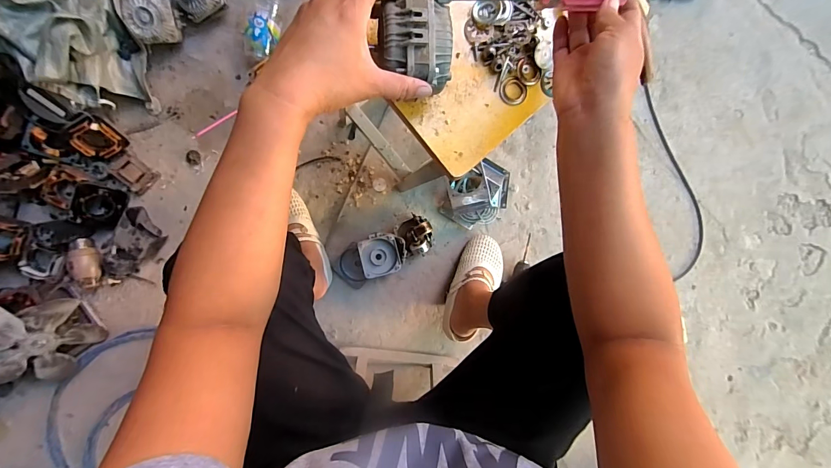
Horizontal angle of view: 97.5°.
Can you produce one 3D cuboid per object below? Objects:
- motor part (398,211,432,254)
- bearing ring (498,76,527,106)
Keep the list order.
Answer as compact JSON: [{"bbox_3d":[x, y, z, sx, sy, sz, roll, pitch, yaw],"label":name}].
[{"bbox_3d":[0.002,0.002,0.853,0.076,0.049,0.082,0,94,-7],"label":"motor part"},{"bbox_3d":[0.116,-0.169,0.431,0.035,0.007,0.032,0,94,-7],"label":"bearing ring"}]

